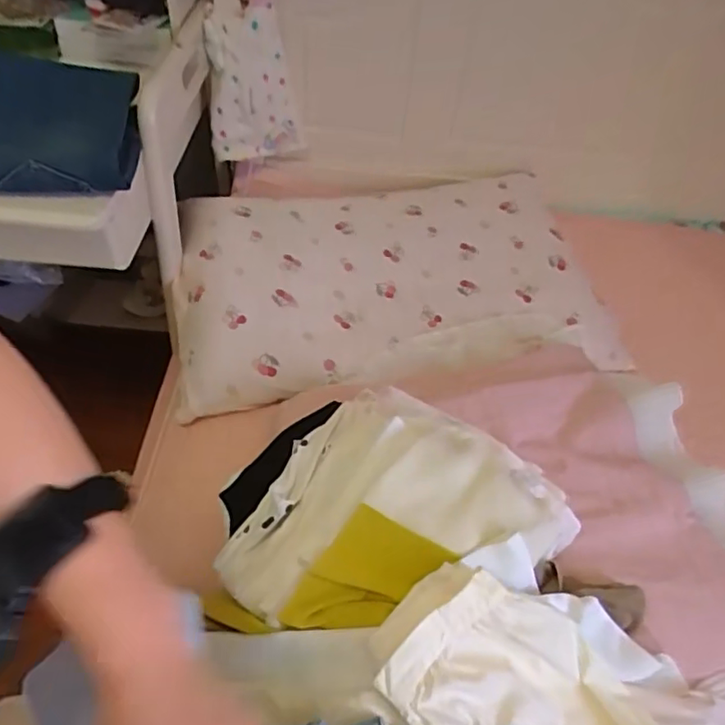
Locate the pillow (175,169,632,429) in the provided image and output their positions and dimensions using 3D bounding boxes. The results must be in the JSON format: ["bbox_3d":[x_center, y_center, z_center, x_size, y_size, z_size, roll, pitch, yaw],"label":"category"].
[{"bbox_3d":[0.032,-0.144,1.004,0.669,0.107,0.433,-6,51,-10],"label":"pillow"}]

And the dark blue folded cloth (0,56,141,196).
[{"bbox_3d":[-0.443,-0.343,0.839,0.279,0.052,0.309,1,51,-4],"label":"dark blue folded cloth"}]

